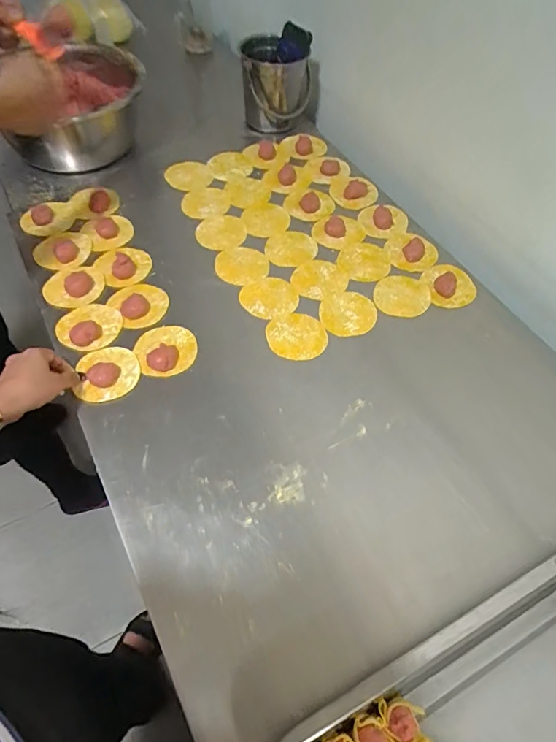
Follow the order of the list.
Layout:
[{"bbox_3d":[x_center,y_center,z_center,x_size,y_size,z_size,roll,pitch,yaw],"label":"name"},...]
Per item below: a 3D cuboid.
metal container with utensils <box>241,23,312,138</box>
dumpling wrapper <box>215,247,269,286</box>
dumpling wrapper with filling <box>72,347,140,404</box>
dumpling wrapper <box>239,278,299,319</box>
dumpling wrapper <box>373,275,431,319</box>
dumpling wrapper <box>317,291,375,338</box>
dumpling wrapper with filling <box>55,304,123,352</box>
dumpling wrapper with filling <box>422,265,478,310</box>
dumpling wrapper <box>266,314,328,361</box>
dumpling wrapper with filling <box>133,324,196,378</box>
[{"bbox_3d":[-0.005,-0.519,0.869,0.130,0.146,0.117,5,57,1],"label":"metal container with utensils"},{"bbox_3d":[-0.056,-0.165,0.741,0.080,0.006,0.079,1,58,-2],"label":"dumpling wrapper"},{"bbox_3d":[-0.216,0.001,0.606,0.071,0.016,0.077,-10,59,-8],"label":"dumpling wrapper with filling"},{"bbox_3d":[-0.013,-0.109,0.705,0.082,0.004,0.077,1,58,-2],"label":"dumpling wrapper"},{"bbox_3d":[0.186,-0.112,0.716,0.092,0.006,0.078,-35,66,-21],"label":"dumpling wrapper"},{"bbox_3d":[0.102,-0.084,0.690,0.083,0.004,0.075,-15,60,-11],"label":"dumpling wrapper"},{"bbox_3d":[-0.258,-0.061,0.652,0.083,0.025,0.079,1,58,-2],"label":"dumpling wrapper with filling"},{"bbox_3d":[0.262,-0.134,0.721,0.071,0.014,0.082,-7,59,-7],"label":"dumpling wrapper with filling"},{"bbox_3d":[0.026,-0.049,0.668,0.081,0.005,0.077,0,63,-1],"label":"dumpling wrapper"},{"bbox_3d":[-0.150,-0.030,0.637,0.080,0.016,0.076,1,58,-2],"label":"dumpling wrapper with filling"}]

